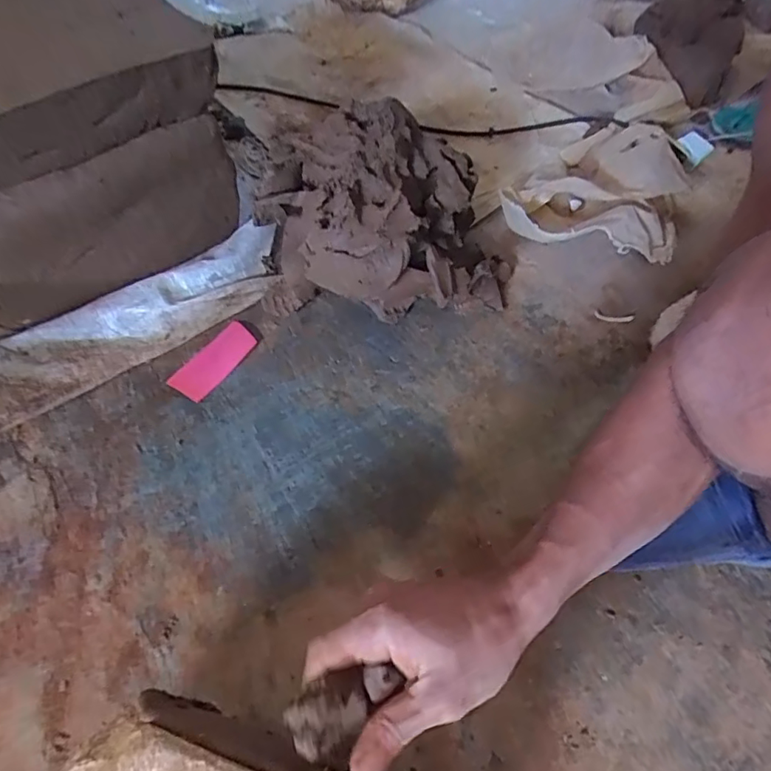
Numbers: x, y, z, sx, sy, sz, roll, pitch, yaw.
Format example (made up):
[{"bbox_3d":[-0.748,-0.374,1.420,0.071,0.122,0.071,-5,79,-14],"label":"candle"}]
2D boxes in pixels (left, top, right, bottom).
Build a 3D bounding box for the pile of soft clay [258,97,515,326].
[{"bbox_3d":[0.001,-0.202,0.627,0.274,0.192,0.234,-20,59,-16],"label":"pile of soft clay"}]

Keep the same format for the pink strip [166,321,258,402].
[{"bbox_3d":[-0.195,-0.030,0.603,0.045,0.011,0.105,29,59,16],"label":"pink strip"}]

